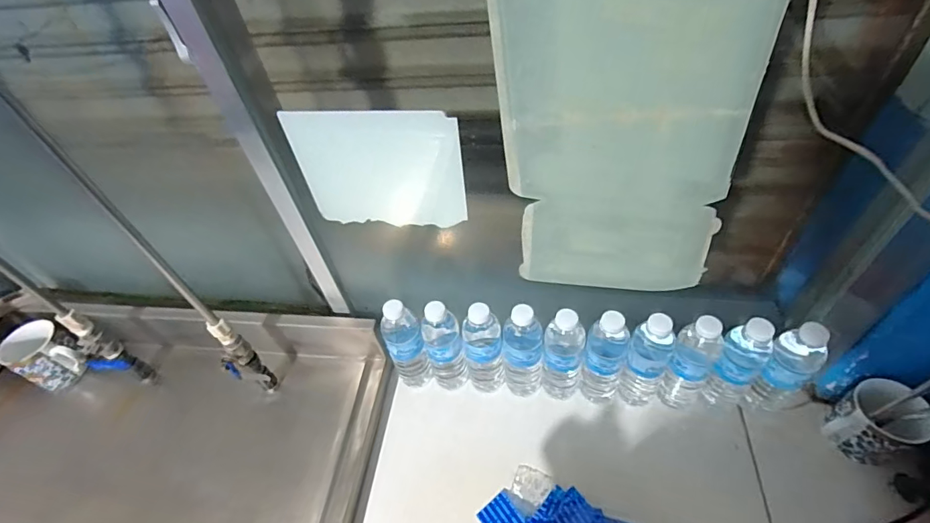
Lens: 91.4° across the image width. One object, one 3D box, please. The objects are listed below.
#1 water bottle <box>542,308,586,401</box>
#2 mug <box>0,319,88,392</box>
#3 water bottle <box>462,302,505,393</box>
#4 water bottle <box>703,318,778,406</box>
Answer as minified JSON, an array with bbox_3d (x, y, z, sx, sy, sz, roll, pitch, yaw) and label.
[{"bbox_3d":[0.152,0.156,0.711,0.060,0.215,0.053,26,57,26],"label":"water bottle"},{"bbox_3d":[-0.753,0.177,0.824,0.093,0.124,0.087,23,55,24],"label":"mug"},{"bbox_3d":[0.031,0.145,0.733,0.060,0.213,0.056,-2,51,2],"label":"water bottle"},{"bbox_3d":[0.394,0.158,0.666,0.059,0.198,0.058,-32,52,-21],"label":"water bottle"}]

